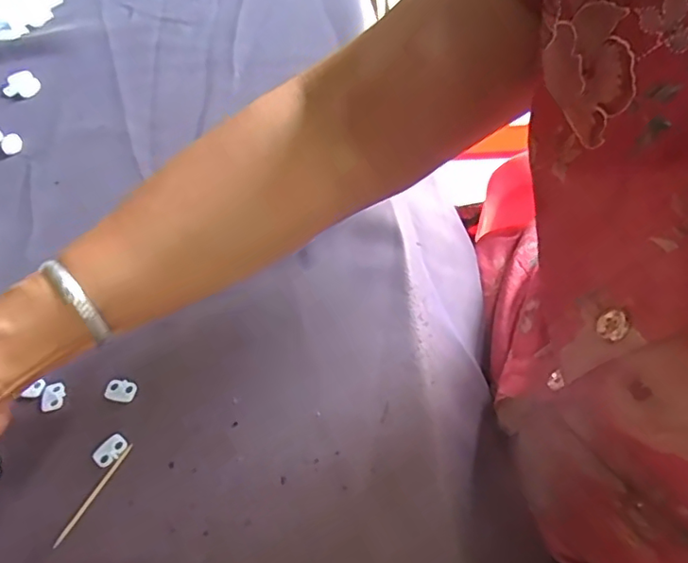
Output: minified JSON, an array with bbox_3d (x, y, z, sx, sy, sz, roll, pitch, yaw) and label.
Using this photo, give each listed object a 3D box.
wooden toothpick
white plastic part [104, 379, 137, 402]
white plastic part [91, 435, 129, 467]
[{"bbox_3d":[-0.138,0.116,0.313,0.004,0.004,0.062,23,58,20],"label":"wooden toothpick"},{"bbox_3d":[-0.137,0.066,0.347,0.019,0.004,0.013,9,54,11],"label":"white plastic part"},{"bbox_3d":[-0.135,0.096,0.326,0.014,0.004,0.019,36,63,27],"label":"white plastic part"}]

